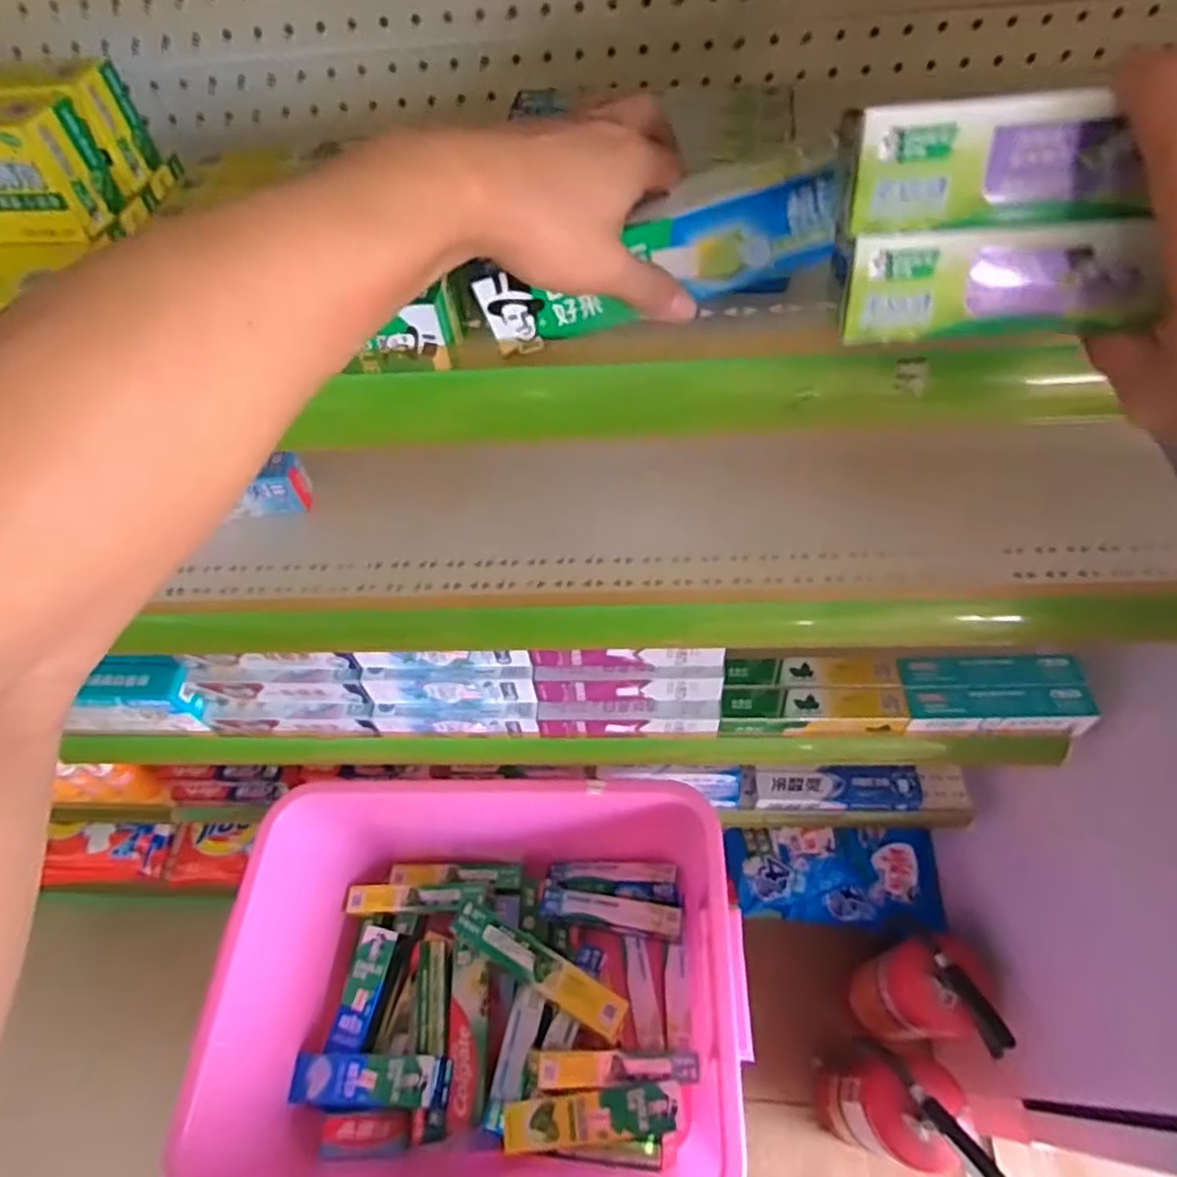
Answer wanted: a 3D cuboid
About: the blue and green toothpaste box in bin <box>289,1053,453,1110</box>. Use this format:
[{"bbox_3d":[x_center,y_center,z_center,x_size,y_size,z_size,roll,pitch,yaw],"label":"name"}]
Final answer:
[{"bbox_3d":[-0.253,0.562,0.785,0.184,0.048,0.051,-10,55,15],"label":"blue and green toothpaste box in bin"}]

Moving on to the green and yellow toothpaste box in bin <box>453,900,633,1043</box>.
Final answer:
[{"bbox_3d":[-0.063,0.453,0.824,0.234,0.029,0.045,23,61,19],"label":"green and yellow toothpaste box in bin"}]

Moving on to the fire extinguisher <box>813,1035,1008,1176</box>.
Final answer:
[{"bbox_3d":[0.430,0.746,1.001,0.111,0.482,0.119,7,57,10],"label":"fire extinguisher"}]

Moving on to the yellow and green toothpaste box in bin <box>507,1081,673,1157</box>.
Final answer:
[{"bbox_3d":[0.001,0.572,0.743,0.184,0.029,0.046,-8,56,0],"label":"yellow and green toothpaste box in bin"}]

